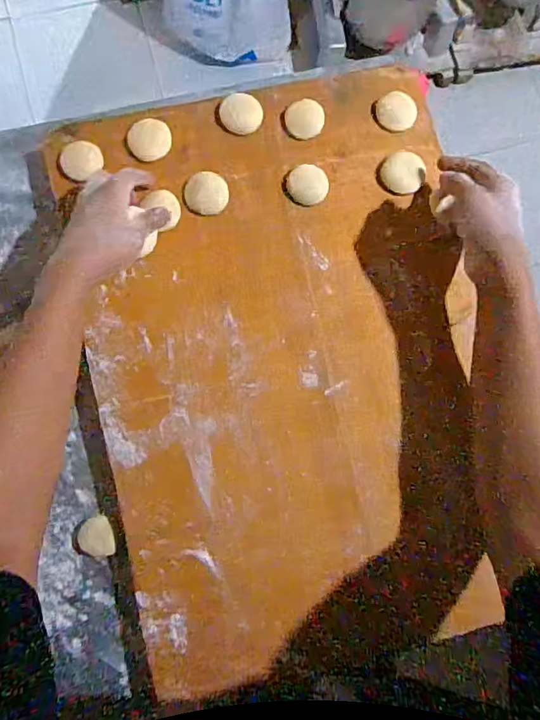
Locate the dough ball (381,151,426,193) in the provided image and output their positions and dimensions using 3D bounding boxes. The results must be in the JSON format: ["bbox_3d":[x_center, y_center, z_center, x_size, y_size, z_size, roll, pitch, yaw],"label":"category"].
[{"bbox_3d":[0.145,-0.204,0.551,0.044,0.011,0.043,1,81,-4],"label":"dough ball"}]

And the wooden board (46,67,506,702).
[{"bbox_3d":[0.021,-0.007,0.515,0.388,0.038,0.584,-12,82,-3],"label":"wooden board"}]

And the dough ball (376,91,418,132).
[{"bbox_3d":[0.142,-0.278,0.566,0.044,0.011,0.047,1,81,-4],"label":"dough ball"}]

